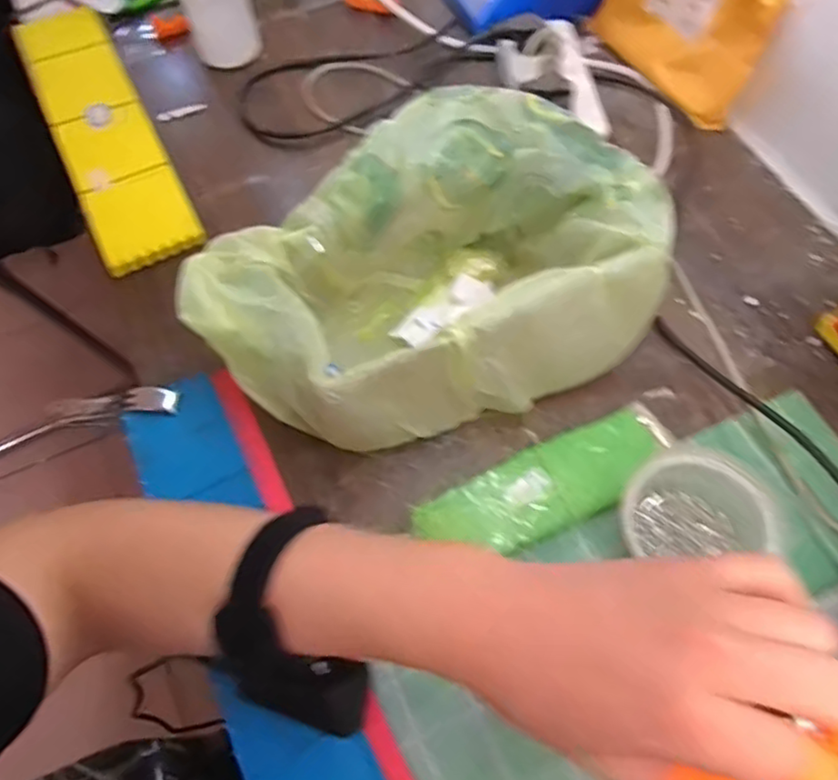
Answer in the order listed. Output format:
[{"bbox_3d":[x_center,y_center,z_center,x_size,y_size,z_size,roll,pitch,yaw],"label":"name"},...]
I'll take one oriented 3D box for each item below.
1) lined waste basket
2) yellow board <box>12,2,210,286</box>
[{"bbox_3d":[0.003,-0.079,0.480,0.315,0.123,0.209,-24,66,-11],"label":"lined waste basket"},{"bbox_3d":[-0.313,-0.261,0.641,0.086,0.018,0.381,-26,66,-12],"label":"yellow board"}]

